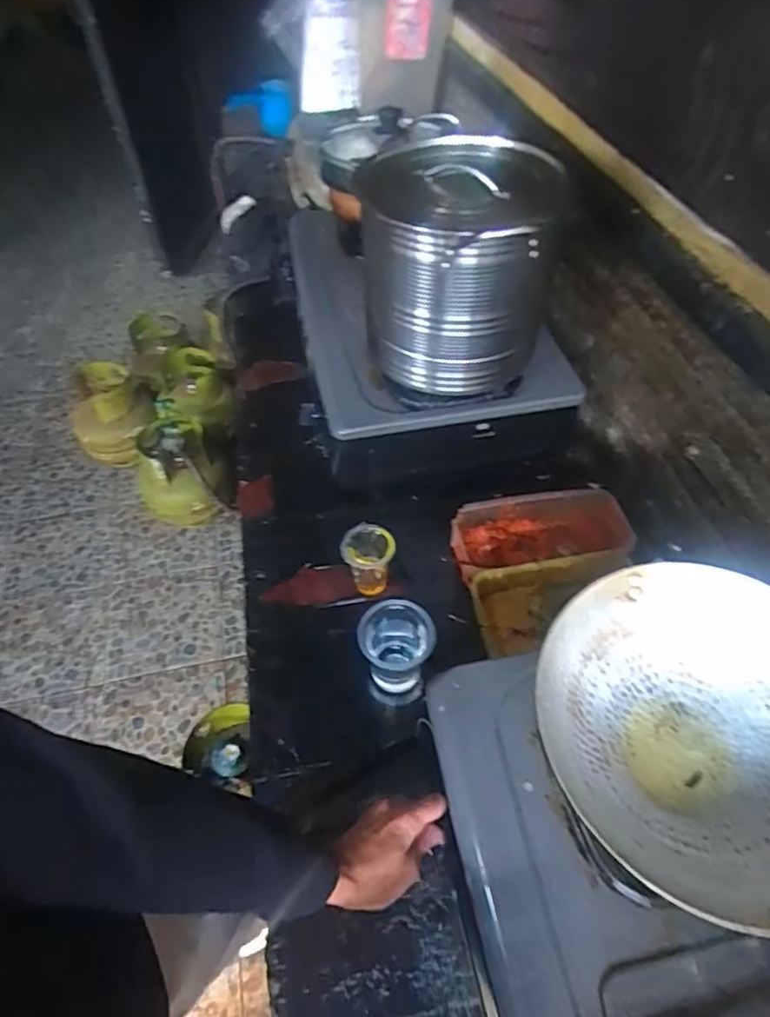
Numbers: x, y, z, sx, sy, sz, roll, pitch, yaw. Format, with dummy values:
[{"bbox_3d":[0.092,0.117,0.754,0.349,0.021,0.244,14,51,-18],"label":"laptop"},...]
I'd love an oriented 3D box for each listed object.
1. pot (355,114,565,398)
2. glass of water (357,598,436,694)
[{"bbox_3d":[0.100,-0.337,0.833,0.244,0.267,0.249,-1,50,1],"label":"pot"},{"bbox_3d":[0.017,0.176,0.748,0.083,0.108,0.082,-1,50,1],"label":"glass of water"}]

